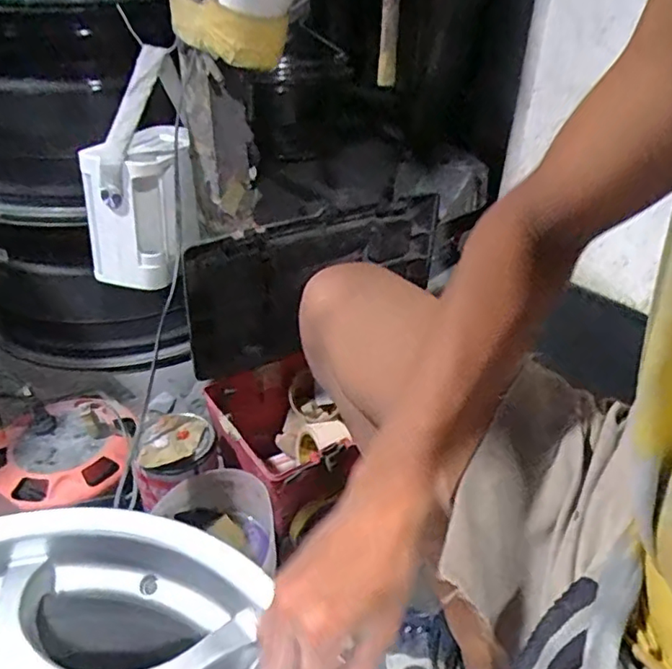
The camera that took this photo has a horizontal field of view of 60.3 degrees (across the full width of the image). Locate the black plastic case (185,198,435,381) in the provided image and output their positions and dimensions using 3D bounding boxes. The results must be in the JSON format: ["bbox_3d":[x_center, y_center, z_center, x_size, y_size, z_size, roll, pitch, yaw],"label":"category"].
[{"bbox_3d":[-0.018,-0.081,0.842,0.409,0.199,0.032,-21,40,-31],"label":"black plastic case"}]

